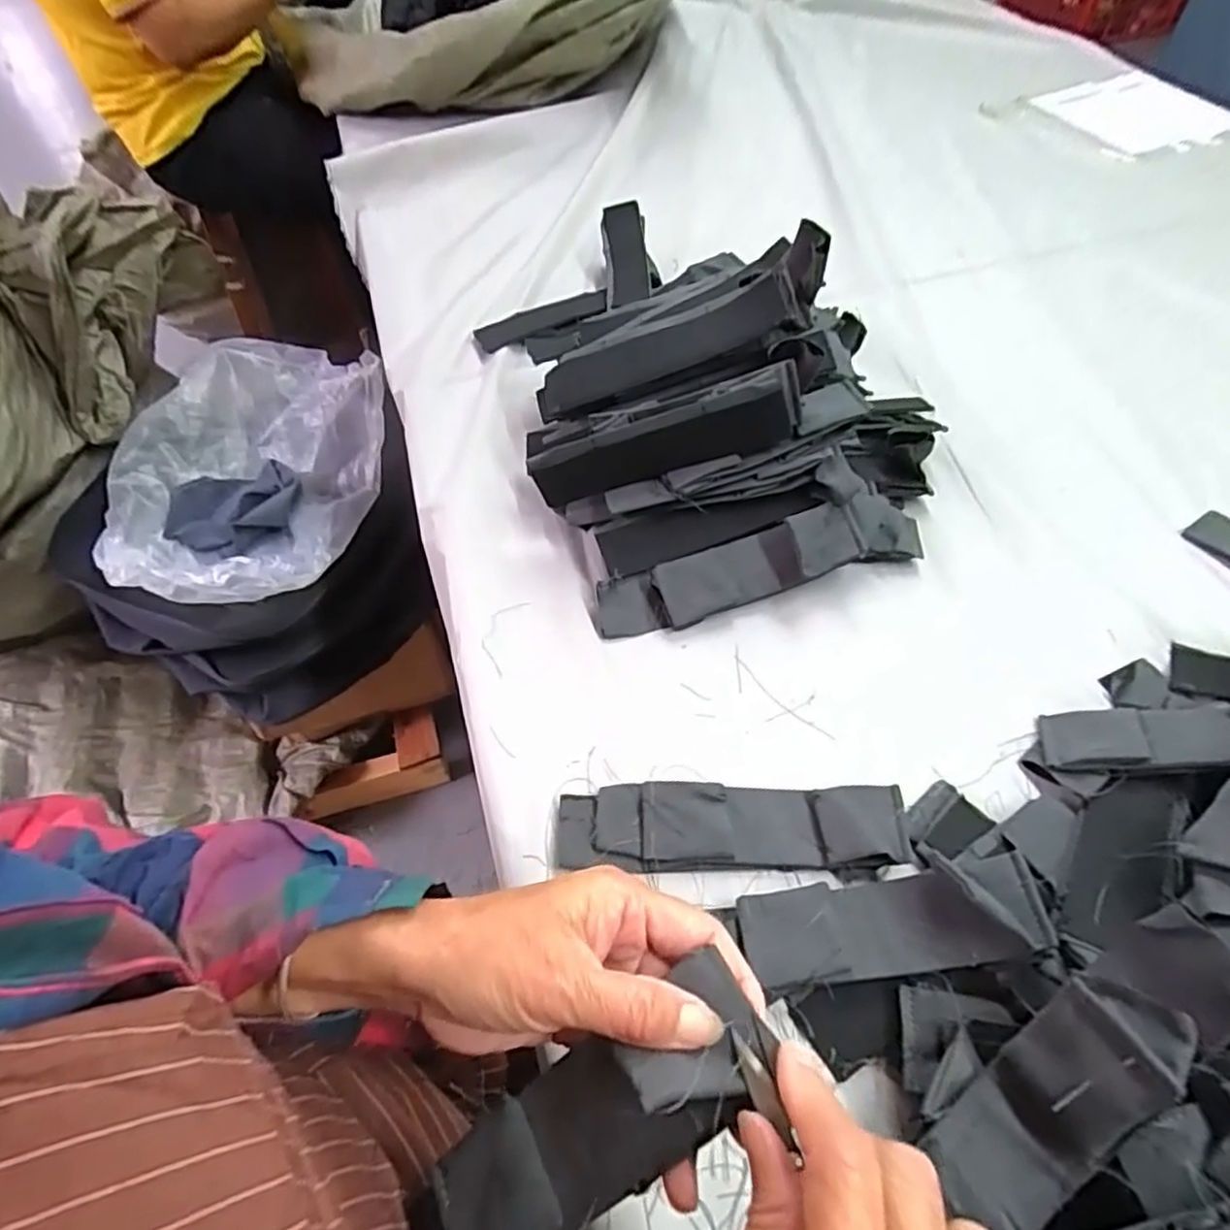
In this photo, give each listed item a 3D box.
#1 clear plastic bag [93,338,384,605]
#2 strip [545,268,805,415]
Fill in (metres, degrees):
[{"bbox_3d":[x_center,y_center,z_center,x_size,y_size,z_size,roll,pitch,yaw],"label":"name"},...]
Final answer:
[{"bbox_3d":[-0.486,-0.191,0.897,0.318,0.125,0.398,2,55,4],"label":"clear plastic bag"},{"bbox_3d":[0.036,-0.200,0.503,0.186,0.019,0.048,-16,74,15],"label":"strip"}]

